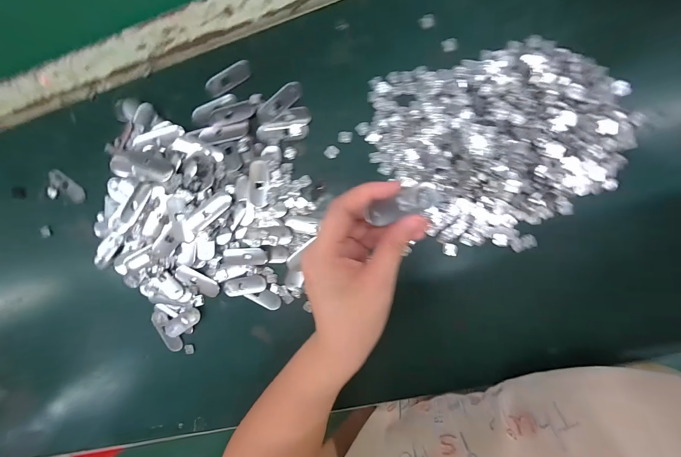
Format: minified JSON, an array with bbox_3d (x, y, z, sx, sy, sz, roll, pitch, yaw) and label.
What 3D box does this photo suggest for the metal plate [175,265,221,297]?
[{"bbox_3d":[-0.155,0.057,0.315,0.049,0.005,0.019,33,98,4],"label":"metal plate"}]

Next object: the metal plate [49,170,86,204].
[{"bbox_3d":[-0.320,-0.050,0.340,0.019,0.008,0.045,-39,104,9],"label":"metal plate"}]

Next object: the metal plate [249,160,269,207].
[{"bbox_3d":[-0.083,-0.046,0.295,0.019,0.006,0.046,-1,95,8],"label":"metal plate"}]

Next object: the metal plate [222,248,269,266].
[{"bbox_3d":[-0.102,0.030,0.306,0.051,0.005,0.018,-4,95,8],"label":"metal plate"}]

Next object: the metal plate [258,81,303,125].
[{"bbox_3d":[-0.062,-0.124,0.287,0.053,0.004,0.020,-39,89,9],"label":"metal plate"}]

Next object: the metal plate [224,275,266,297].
[{"bbox_3d":[-0.103,0.062,0.312,0.048,0.004,0.019,-12,93,9],"label":"metal plate"}]

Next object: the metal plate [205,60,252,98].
[{"bbox_3d":[-0.113,-0.151,0.294,0.051,0.004,0.018,-27,91,9],"label":"metal plate"}]

